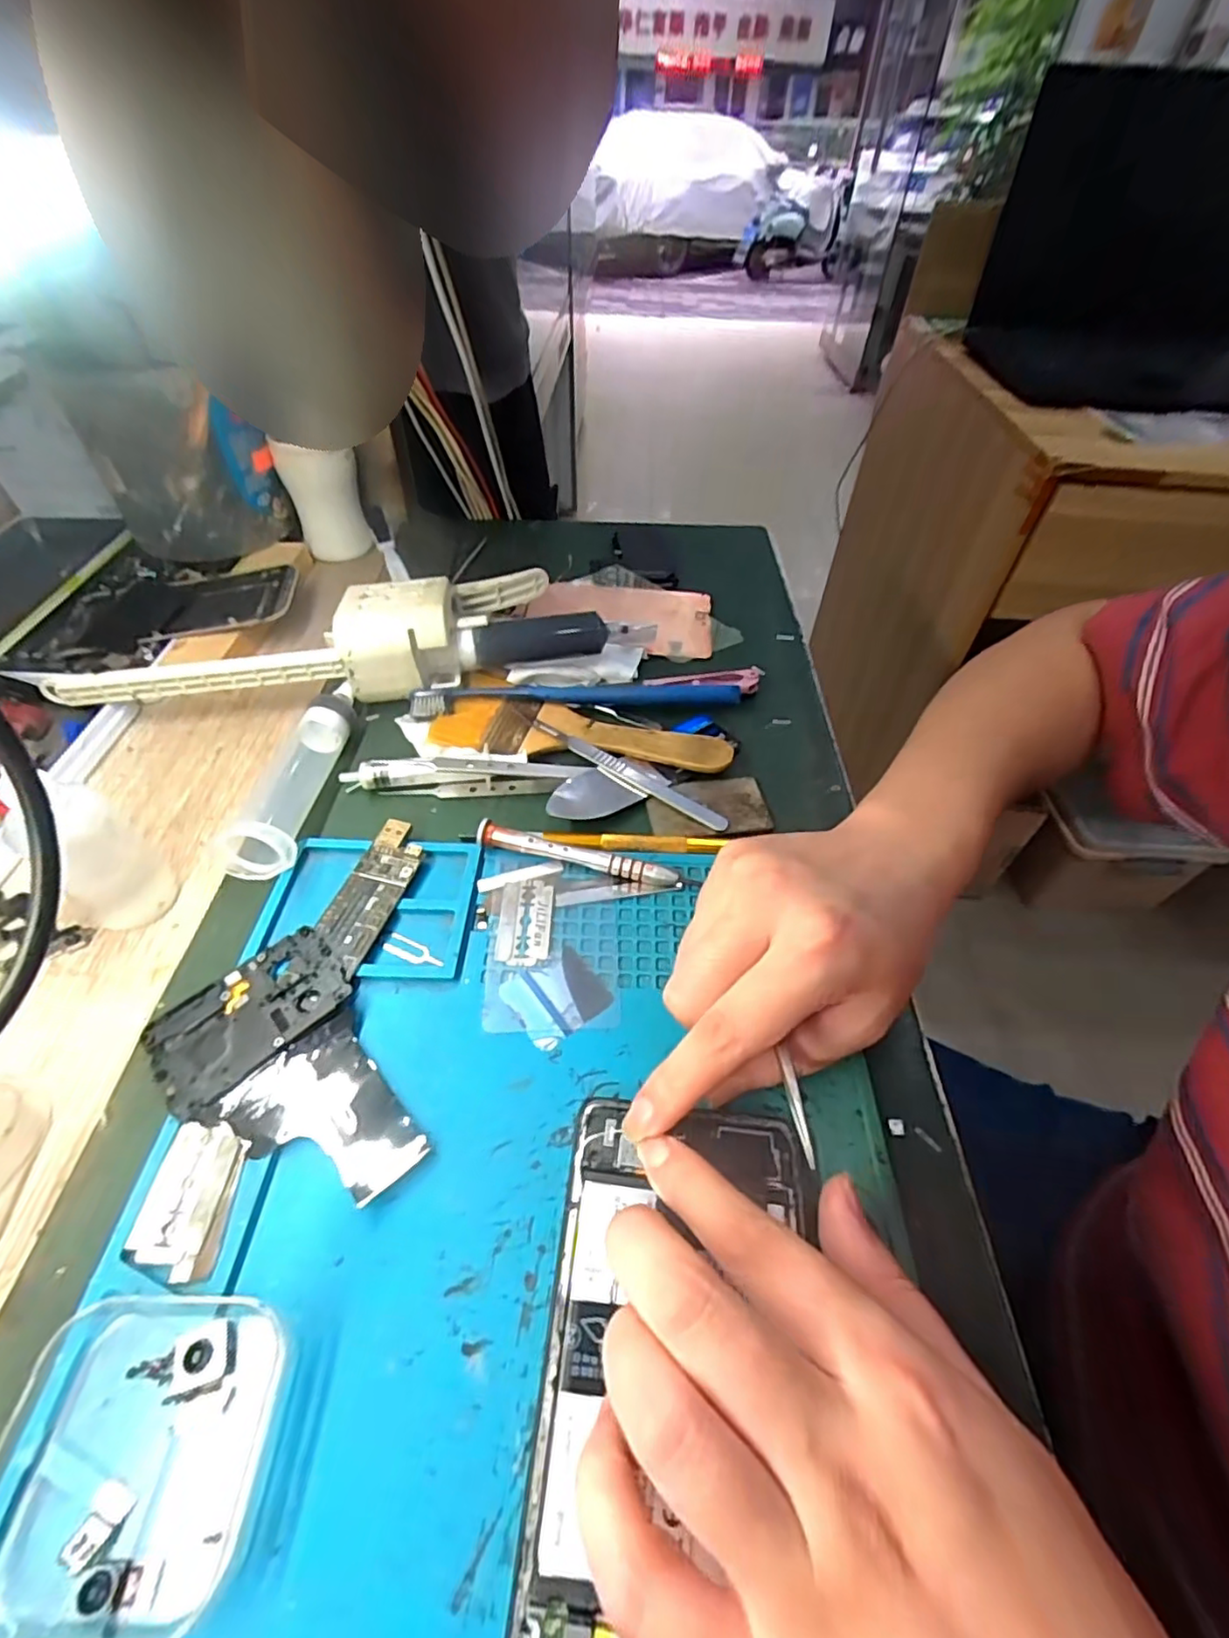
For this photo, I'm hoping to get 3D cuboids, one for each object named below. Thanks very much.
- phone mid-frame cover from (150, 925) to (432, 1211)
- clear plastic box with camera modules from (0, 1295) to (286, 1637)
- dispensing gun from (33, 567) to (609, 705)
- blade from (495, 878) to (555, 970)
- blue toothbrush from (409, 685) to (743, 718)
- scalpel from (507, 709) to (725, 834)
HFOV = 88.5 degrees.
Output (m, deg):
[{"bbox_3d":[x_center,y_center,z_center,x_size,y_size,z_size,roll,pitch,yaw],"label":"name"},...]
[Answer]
[{"bbox_3d":[-0.115,0.092,0.225,0.066,0.010,0.106,-36,59,-28],"label":"phone mid-frame cover"},{"bbox_3d":[-0.125,0.162,0.161,0.067,0.015,0.063,1,49,-1],"label":"clear plastic box with camera modules"},{"bbox_3d":[-0.159,-0.097,0.355,0.301,0.045,0.071,-12,51,-12],"label":"dispensing gun"},{"bbox_3d":[-0.039,0.043,0.273,0.022,0.004,0.041,2,49,0],"label":"blade"},{"bbox_3d":[-0.022,-0.070,0.358,0.183,0.015,0.020,-1,49,-3],"label":"blue toothbrush"},{"bbox_3d":[-0.001,-0.029,0.333,0.134,0.008,0.011,27,54,20],"label":"scalpel"}]

